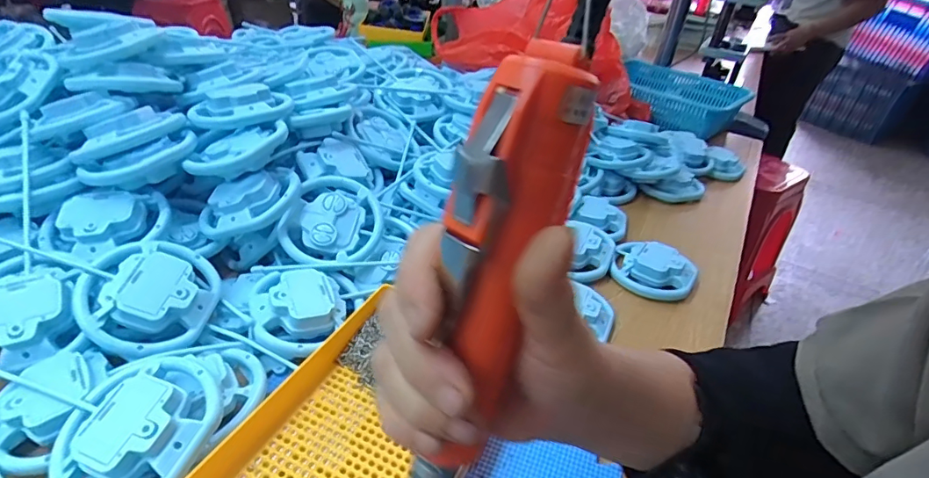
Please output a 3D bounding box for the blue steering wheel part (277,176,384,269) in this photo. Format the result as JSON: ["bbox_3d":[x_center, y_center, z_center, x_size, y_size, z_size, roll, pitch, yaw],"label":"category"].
[{"bbox_3d":[-0.132,-0.015,0.508,0.091,0.028,0.099,18,62,-6],"label":"blue steering wheel part"}]

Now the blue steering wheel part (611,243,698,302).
[{"bbox_3d":[0.218,0.034,0.574,0.091,0.024,0.076,20,37,18],"label":"blue steering wheel part"}]

